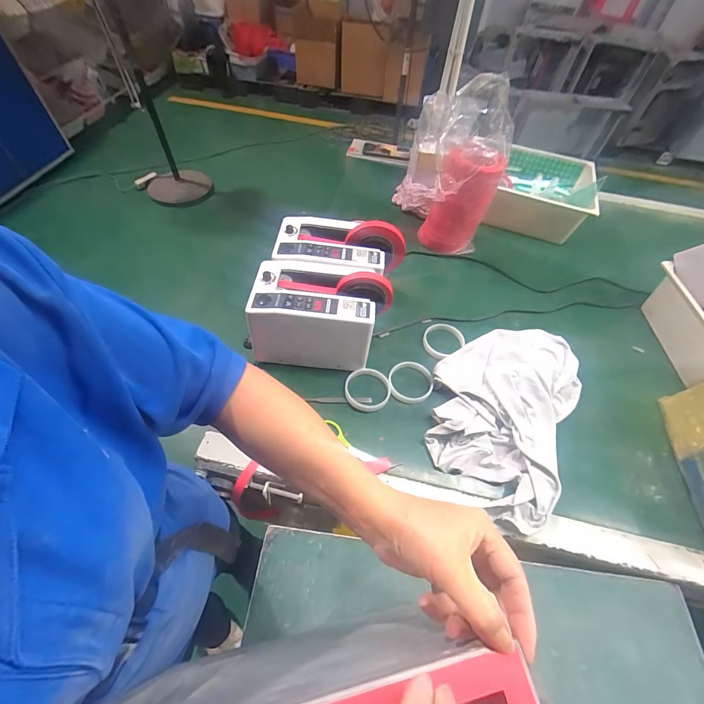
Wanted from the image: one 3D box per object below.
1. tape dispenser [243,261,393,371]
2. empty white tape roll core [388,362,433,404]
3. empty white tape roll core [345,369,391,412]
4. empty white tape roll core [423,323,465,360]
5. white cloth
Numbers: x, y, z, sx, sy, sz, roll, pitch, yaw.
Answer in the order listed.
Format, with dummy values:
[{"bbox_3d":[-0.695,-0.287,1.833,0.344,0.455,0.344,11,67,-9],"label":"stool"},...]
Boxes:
[{"bbox_3d":[-0.056,-0.069,0.618,0.232,0.152,0.140,8,55,0],"label":"tape dispenser"},{"bbox_3d":[0.109,0.054,0.632,0.080,0.015,0.087,-1,55,-6],"label":"empty white tape roll core"},{"bbox_3d":[0.028,0.069,0.618,0.082,0.017,0.082,-1,55,-6],"label":"empty white tape roll core"},{"bbox_3d":[0.185,-0.026,0.694,0.087,0.023,0.079,-24,61,-21],"label":"empty white tape roll core"},{"bbox_3d":[0.264,0.096,0.598,0.235,0.055,0.365,28,57,14],"label":"white cloth"}]

